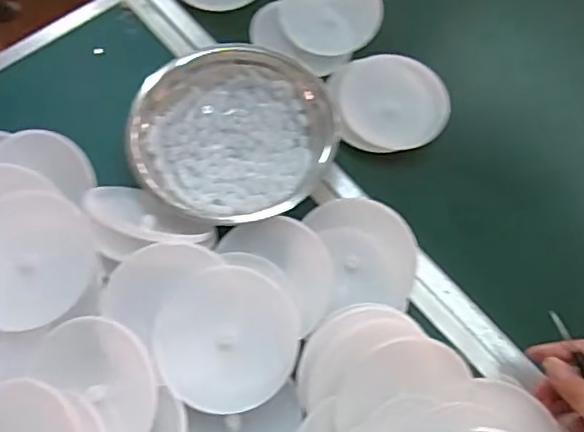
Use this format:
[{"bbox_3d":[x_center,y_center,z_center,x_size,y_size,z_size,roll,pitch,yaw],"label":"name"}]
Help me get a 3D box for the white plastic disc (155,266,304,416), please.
[{"bbox_3d":[-0.051,0.098,0.479,0.113,0.007,0.110,3,79,-18],"label":"white plastic disc"}]

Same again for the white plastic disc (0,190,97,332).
[{"bbox_3d":[-0.225,0.032,0.487,0.123,0.015,0.109,32,69,12],"label":"white plastic disc"}]

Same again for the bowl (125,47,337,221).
[{"bbox_3d":[-0.057,-0.075,0.561,0.181,0.072,0.168,0,66,-1],"label":"bowl"}]

